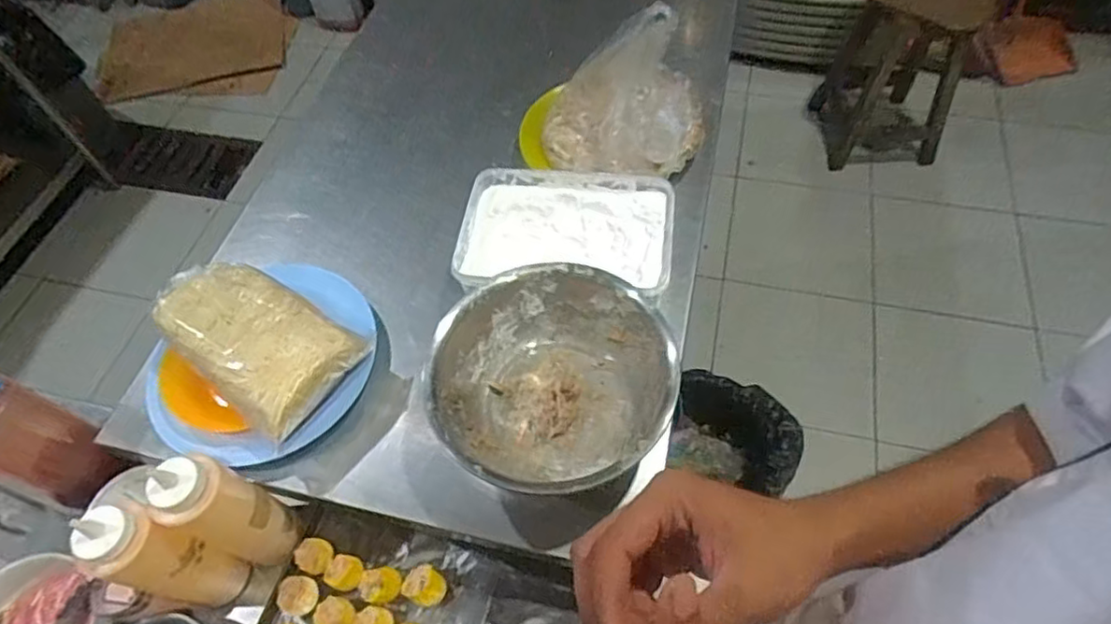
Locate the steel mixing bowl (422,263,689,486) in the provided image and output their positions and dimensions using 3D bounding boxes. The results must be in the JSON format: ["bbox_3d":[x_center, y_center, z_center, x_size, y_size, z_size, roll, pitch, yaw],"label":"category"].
[{"bbox_3d":[-0.006,0.071,0.631,0.213,0.094,0.220,-2,58,3],"label":"steel mixing bowl"}]

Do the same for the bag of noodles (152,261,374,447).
[{"bbox_3d":[-0.313,0.025,0.659,0.205,0.050,0.128,29,64,20],"label":"bag of noodles"}]

